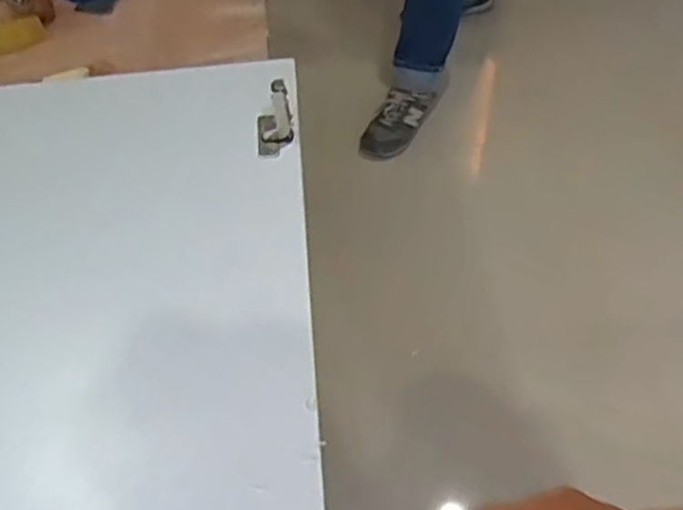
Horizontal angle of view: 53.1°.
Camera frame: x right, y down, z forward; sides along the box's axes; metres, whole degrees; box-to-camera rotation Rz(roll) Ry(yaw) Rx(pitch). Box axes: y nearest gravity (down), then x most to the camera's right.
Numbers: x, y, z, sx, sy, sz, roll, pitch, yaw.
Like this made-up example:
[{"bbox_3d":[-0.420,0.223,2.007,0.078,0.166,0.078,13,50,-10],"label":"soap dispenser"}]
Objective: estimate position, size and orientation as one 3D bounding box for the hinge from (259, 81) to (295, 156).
[{"bbox_3d":[-0.070,-0.143,0.692,0.039,0.069,0.053,-5,54,0],"label":"hinge"}]

